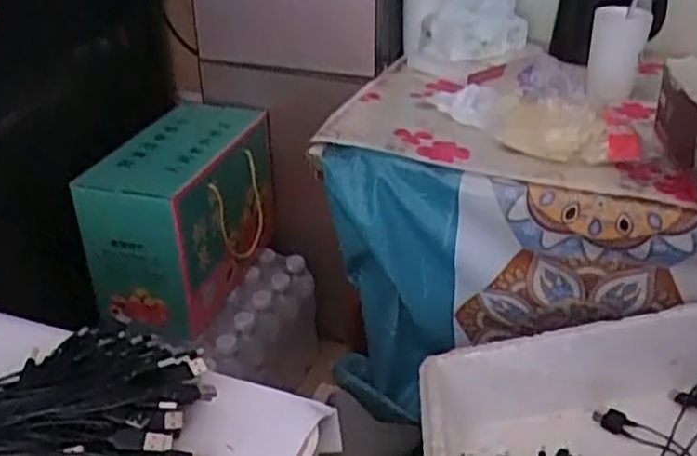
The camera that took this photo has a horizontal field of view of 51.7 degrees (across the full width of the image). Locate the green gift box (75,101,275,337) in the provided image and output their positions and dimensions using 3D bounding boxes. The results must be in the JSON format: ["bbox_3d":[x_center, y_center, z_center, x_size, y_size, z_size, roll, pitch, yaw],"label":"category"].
[{"bbox_3d":[-0.249,-0.029,1.150,0.181,0.234,0.331,14,33,22],"label":"green gift box"}]

